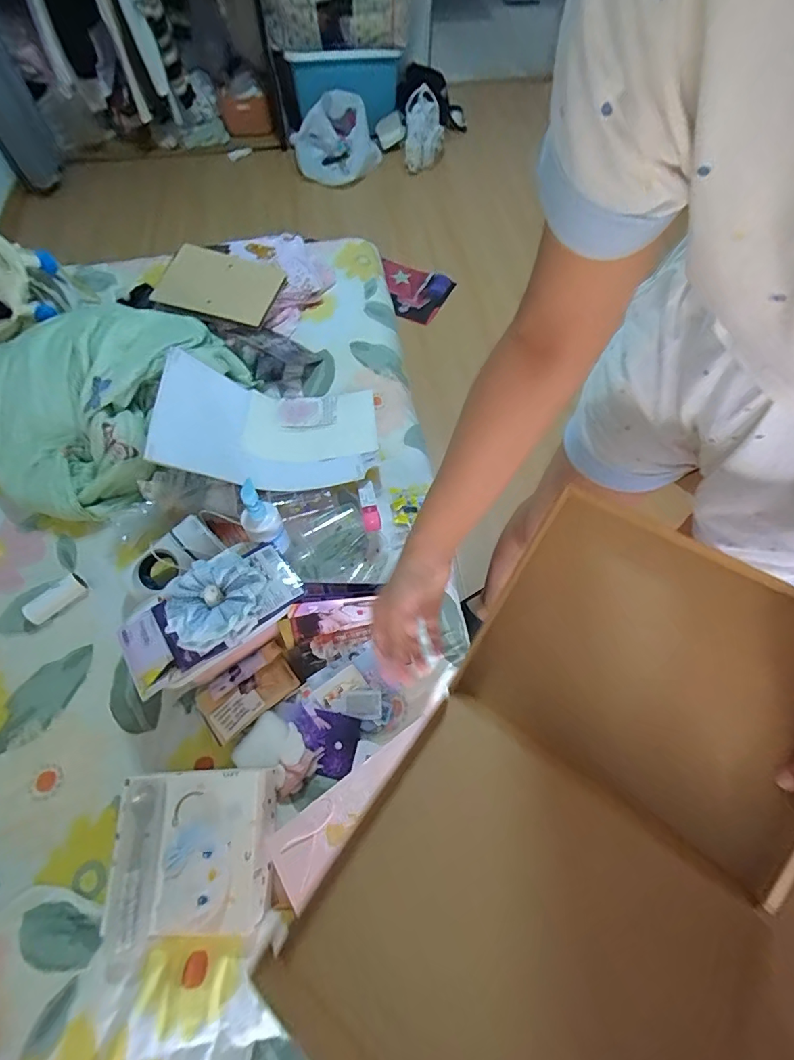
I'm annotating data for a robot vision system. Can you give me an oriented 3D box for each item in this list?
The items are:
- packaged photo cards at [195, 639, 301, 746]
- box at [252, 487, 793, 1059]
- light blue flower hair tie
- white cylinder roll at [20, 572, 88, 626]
[{"bbox_3d":[-0.258,0.272,0.786,0.154,0.029,0.104,-33,68,-16],"label":"packaged photo cards"},{"bbox_3d":[0.171,0.226,0.400,0.296,0.133,0.504,33,69,15],"label":"box"},{"bbox_3d":[-0.274,0.103,0.686,0.139,0.044,0.149,37,68,17],"label":"light blue flower hair tie"},{"bbox_3d":[-0.650,0.127,0.866,0.109,0.040,0.051,-40,70,-19],"label":"white cylinder roll"}]

